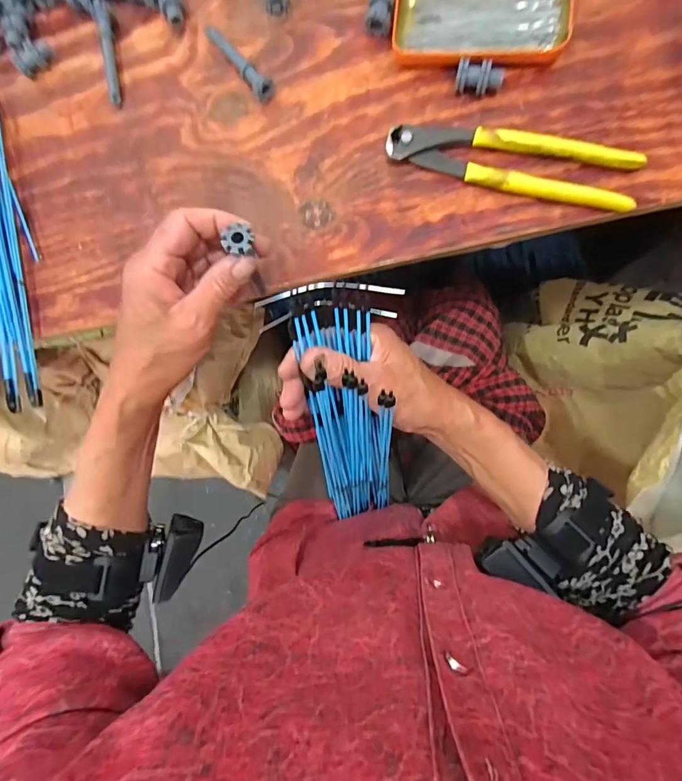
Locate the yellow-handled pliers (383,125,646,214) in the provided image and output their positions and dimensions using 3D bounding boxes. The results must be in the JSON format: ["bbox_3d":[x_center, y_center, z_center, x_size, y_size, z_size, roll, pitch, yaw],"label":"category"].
[{"bbox_3d":[0.139,-0.189,0.358,0.199,0.022,0.046,14,87,9],"label":"yellow-handled pliers"}]

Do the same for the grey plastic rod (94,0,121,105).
[{"bbox_3d":[-0.228,-0.332,0.419,0.011,0.009,0.104,-9,83,7],"label":"grey plastic rod"}]

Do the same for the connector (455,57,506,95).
[{"bbox_3d":[0.117,-0.263,0.364,0.038,0.020,0.021,10,86,8],"label":"connector"}]

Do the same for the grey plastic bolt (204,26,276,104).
[{"bbox_3d":[-0.096,-0.311,0.398,0.019,0.025,0.103,-36,81,3],"label":"grey plastic bolt"}]

